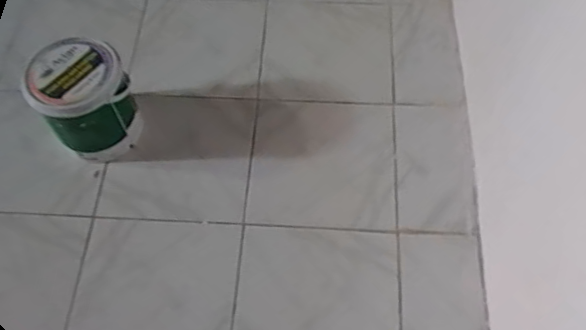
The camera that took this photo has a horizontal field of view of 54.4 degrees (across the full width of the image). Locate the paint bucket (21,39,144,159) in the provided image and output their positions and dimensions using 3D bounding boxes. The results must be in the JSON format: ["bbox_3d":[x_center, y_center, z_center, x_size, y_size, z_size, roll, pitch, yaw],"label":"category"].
[{"bbox_3d":[-0.391,-0.121,1.087,0.166,0.196,0.141,-23,61,-9],"label":"paint bucket"}]

